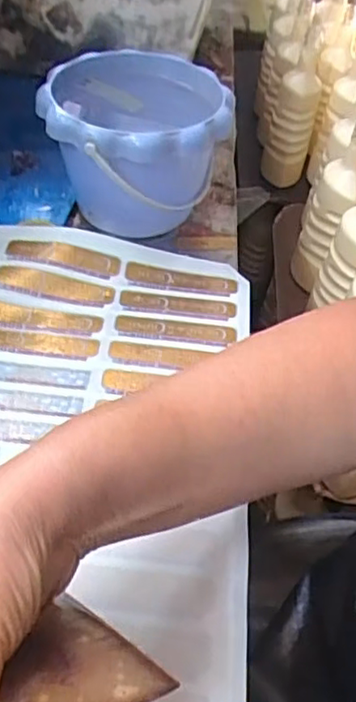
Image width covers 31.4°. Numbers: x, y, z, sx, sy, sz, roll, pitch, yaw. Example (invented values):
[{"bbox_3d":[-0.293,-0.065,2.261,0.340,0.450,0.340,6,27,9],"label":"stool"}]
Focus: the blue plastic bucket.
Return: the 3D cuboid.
[{"bbox_3d":[-0.038,-0.167,0.549,0.145,0.127,0.143,3,47,-3],"label":"blue plastic bucket"}]

